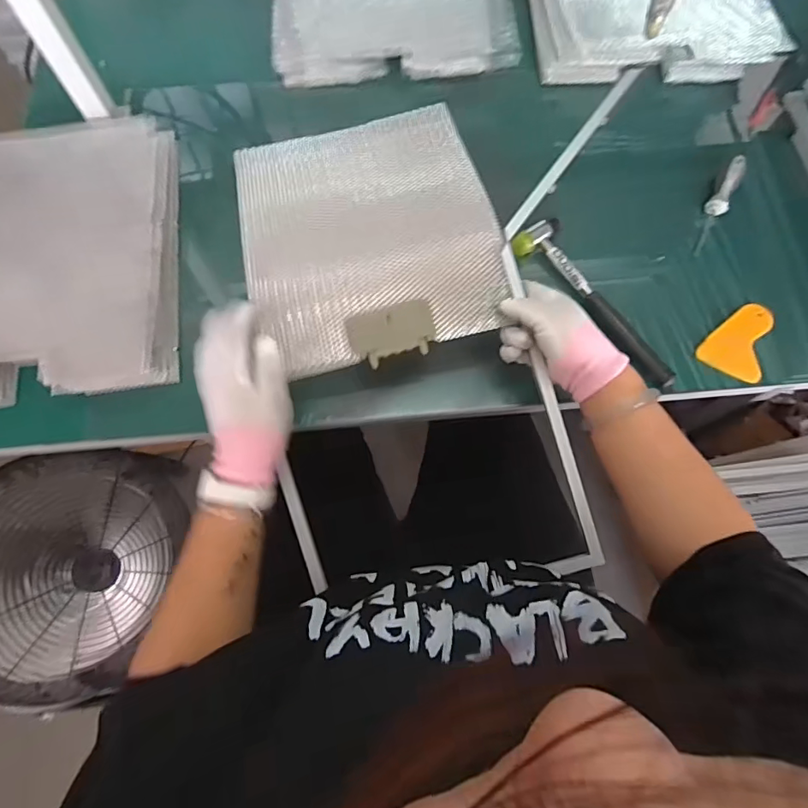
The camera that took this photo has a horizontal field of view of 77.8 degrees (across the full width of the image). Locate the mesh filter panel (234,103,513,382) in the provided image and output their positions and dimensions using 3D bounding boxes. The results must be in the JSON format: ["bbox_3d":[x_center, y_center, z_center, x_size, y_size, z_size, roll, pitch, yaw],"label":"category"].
[{"bbox_3d":[-0.043,-0.200,0.560,0.266,0.021,0.319,-14,66,-2],"label":"mesh filter panel"}]

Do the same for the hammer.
[{"bbox_3d":[0.228,-0.123,0.587,0.056,0.023,0.242,-38,75,-13],"label":"hammer"}]

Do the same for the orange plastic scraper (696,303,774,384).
[{"bbox_3d":[0.388,-0.077,0.583,0.073,0.011,0.104,25,71,-1],"label":"orange plastic scraper"}]

